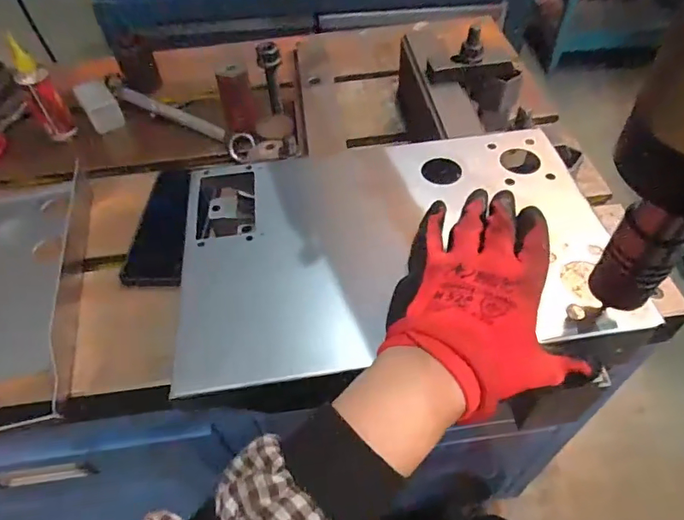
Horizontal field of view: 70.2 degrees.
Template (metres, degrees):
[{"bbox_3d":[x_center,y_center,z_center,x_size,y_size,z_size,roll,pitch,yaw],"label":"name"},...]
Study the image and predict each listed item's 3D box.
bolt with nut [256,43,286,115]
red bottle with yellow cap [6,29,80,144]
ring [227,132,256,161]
[{"bbox_3d":[-0.079,-0.205,0.553,0.021,0.083,0.020,-23,56,-13],"label":"bolt with nut"},{"bbox_3d":[-0.394,-0.219,0.632,0.039,0.134,0.033,-34,59,-19],"label":"red bottle with yellow cap"},{"bbox_3d":[-0.126,-0.143,0.608,0.036,0.005,0.035,2,96,19],"label":"ring"}]

